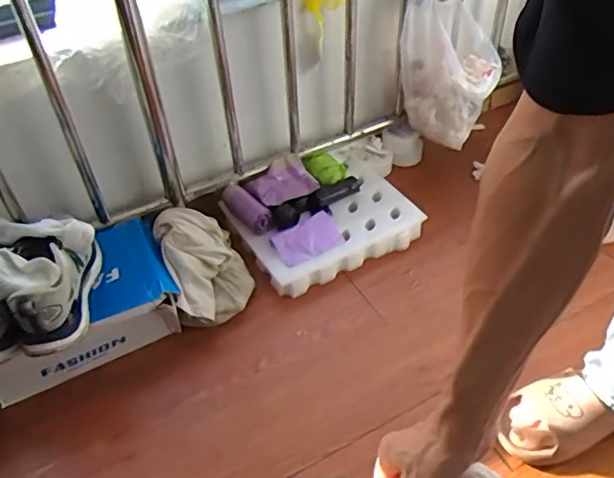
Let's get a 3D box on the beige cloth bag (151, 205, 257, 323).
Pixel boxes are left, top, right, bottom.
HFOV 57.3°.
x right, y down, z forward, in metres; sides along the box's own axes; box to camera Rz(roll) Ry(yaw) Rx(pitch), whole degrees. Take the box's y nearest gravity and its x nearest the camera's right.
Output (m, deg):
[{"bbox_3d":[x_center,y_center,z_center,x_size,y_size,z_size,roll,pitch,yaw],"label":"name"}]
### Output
[{"bbox_3d":[-0.182,0.043,1.021,0.142,0.138,0.198,-18,46,-15],"label":"beige cloth bag"}]

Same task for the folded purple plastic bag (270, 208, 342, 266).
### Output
[{"bbox_3d":[0.001,-0.001,1.070,0.133,0.027,0.081,-27,49,-23],"label":"folded purple plastic bag"}]

